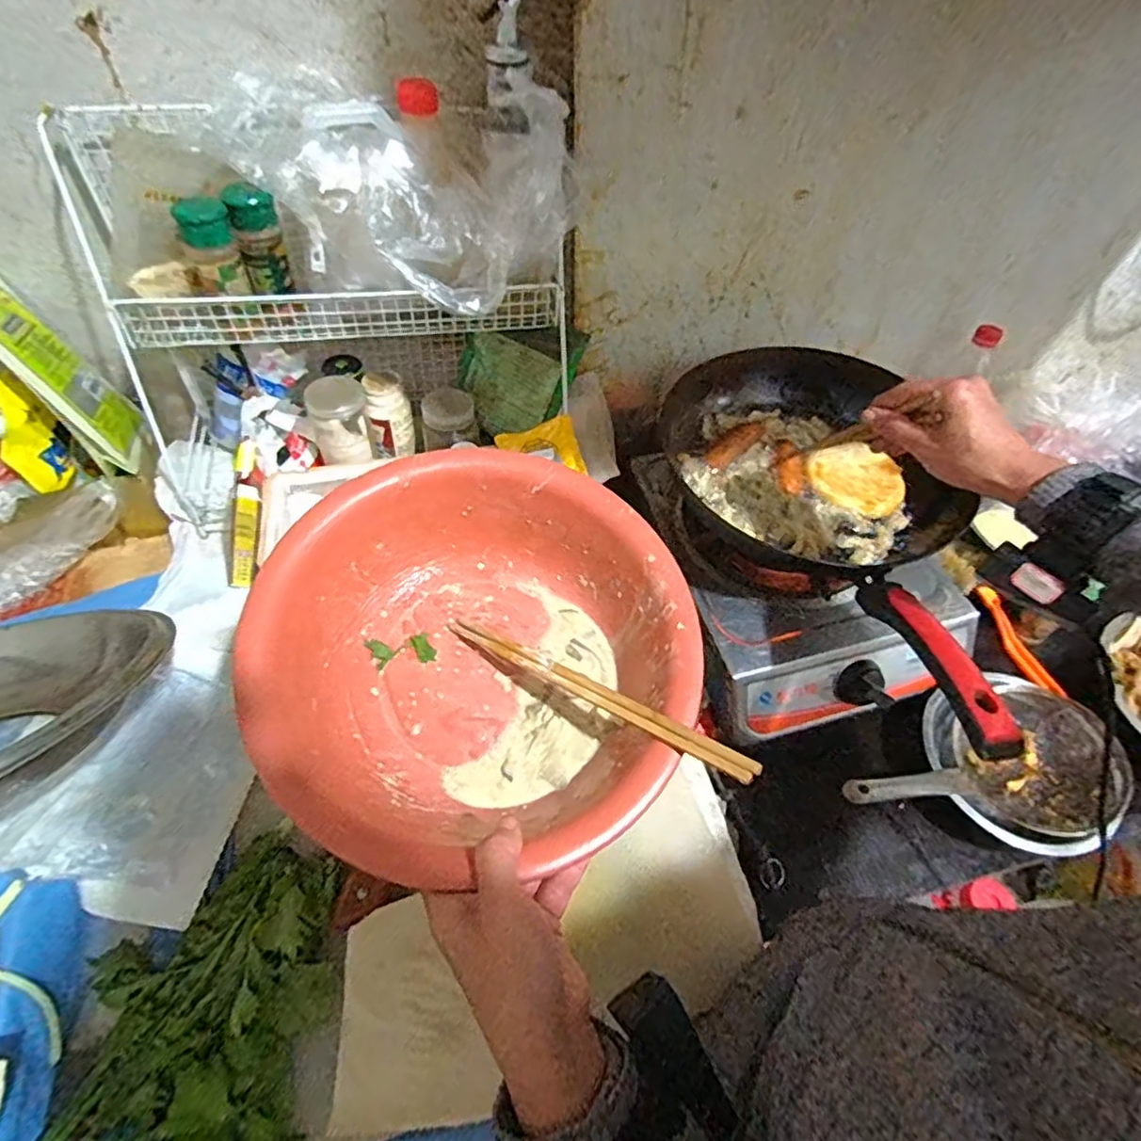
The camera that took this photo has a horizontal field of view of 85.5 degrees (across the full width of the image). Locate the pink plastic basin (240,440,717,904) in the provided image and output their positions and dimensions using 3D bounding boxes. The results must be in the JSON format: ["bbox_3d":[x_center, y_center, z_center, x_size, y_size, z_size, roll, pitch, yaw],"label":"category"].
[{"bbox_3d":[-0.055,0.062,0.410,0.245,0.115,0.263,2,53,-2],"label":"pink plastic basin"}]

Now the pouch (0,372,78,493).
[{"bbox_3d":[-0.501,-0.123,0.572,0.027,0.093,0.061,3,53,-1],"label":"pouch"}]

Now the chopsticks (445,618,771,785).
[{"bbox_3d":[0.008,0.077,0.402,0.233,0.014,0.016,21,53,32],"label":"chopsticks"}]

